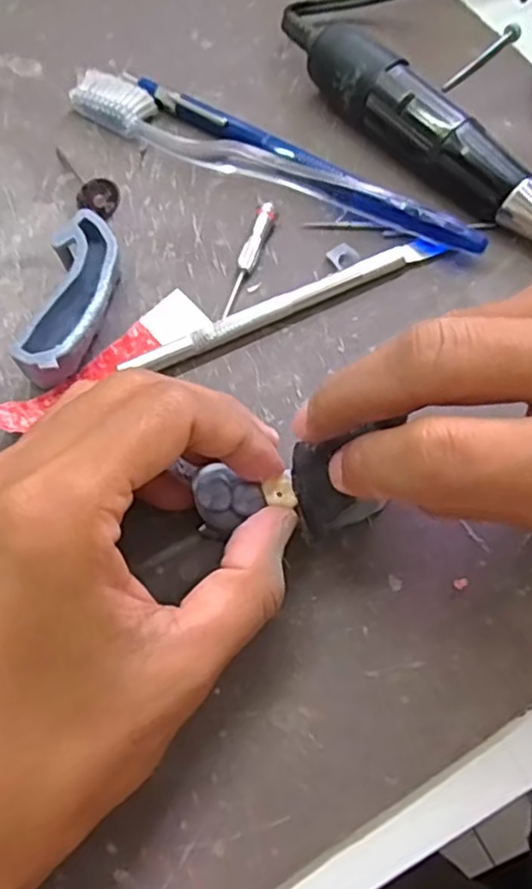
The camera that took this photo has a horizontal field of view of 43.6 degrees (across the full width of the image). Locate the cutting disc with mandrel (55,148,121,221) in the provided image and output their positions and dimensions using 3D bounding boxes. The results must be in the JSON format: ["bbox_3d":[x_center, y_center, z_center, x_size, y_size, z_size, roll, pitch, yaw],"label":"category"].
[{"bbox_3d":[-0.075,-0.109,0.275,0.017,0.016,0.049,-30,53,-10],"label":"cutting disc with mandrel"}]

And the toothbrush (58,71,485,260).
[{"bbox_3d":[-0.002,-0.111,0.267,0.183,0.015,0.019,30,71,14],"label":"toothbrush"}]

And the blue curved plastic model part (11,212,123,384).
[{"bbox_3d":[-0.068,-0.049,0.241,0.025,0.021,0.069,9,68,6],"label":"blue curved plastic model part"}]

